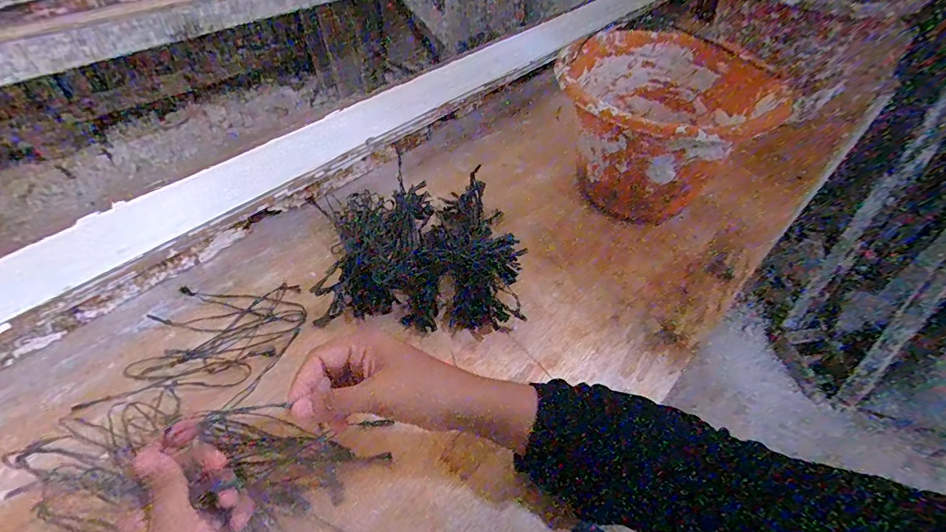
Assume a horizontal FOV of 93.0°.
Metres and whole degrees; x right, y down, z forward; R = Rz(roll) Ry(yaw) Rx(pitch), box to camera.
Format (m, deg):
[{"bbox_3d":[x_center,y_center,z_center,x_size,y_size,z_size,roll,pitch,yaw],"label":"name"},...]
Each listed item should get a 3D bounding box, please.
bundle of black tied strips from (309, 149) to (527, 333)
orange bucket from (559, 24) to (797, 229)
[{"bbox_3d":[-0.061,-0.024,0.510,0.207,0.054,0.200,-2,48,-6],"label":"bundle of black tied strips"},{"bbox_3d":[0.217,-0.177,0.571,0.239,0.160,0.218,1,49,-1],"label":"orange bucket"}]

